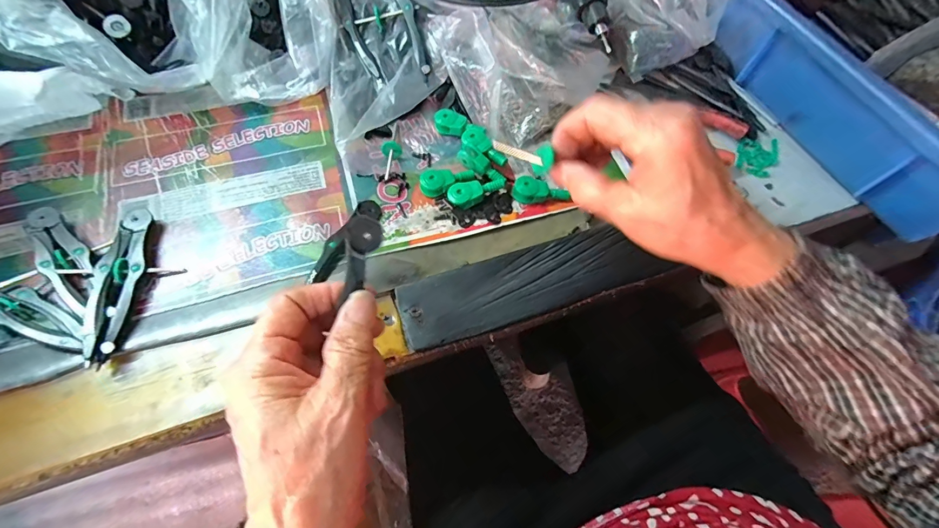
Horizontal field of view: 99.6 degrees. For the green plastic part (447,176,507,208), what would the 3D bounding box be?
[{"bbox_3d":[0.006,-0.056,0.316,0.046,0.012,0.018,-8,65,-6],"label":"green plastic part"}]

